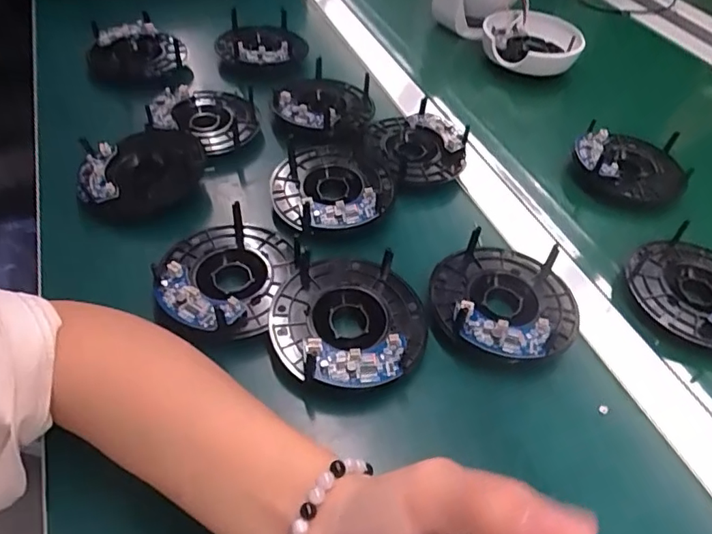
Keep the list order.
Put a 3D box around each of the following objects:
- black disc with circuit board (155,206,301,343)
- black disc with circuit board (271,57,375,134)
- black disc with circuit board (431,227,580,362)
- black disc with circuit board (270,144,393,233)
[{"bbox_3d":[-0.089,0.003,0.364,0.088,0.024,0.099,-2,48,-6],"label":"black disc with circuit board"},{"bbox_3d":[-0.027,-0.161,0.513,0.085,0.026,0.100,17,49,10],"label":"black disc with circuit board"},{"bbox_3d":[0.104,0.021,0.370,0.098,0.026,0.104,2,48,-3],"label":"black disc with circuit board"},{"bbox_3d":[-0.019,-0.070,0.432,0.097,0.018,0.098,2,48,-3],"label":"black disc with circuit board"}]

